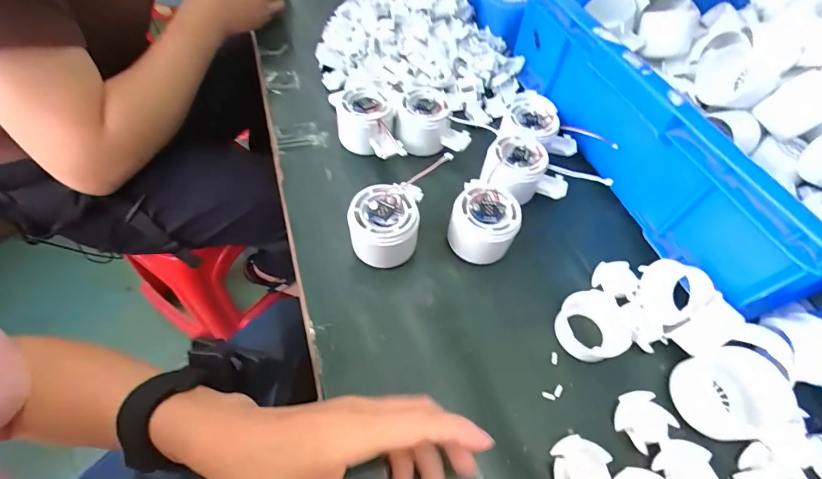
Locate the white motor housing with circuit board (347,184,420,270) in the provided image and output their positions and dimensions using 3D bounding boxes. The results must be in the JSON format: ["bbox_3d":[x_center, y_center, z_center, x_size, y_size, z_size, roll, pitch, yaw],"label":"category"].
[{"bbox_3d":[-0.023,-0.010,0.343,0.061,0.055,0.060,-6,57,-9],"label":"white motor housing with circuit board"}]

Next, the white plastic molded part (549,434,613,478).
[{"bbox_3d":[0.118,0.159,0.268,0.037,0.009,0.040,6,56,4],"label":"white plastic molded part"}]

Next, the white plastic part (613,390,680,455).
[{"bbox_3d":[0.174,0.135,0.292,0.038,0.009,0.036,-28,61,-18],"label":"white plastic part"}]

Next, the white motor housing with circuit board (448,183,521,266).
[{"bbox_3d":[0.066,-0.011,0.355,0.059,0.050,0.064,25,58,12],"label":"white motor housing with circuit board"}]

